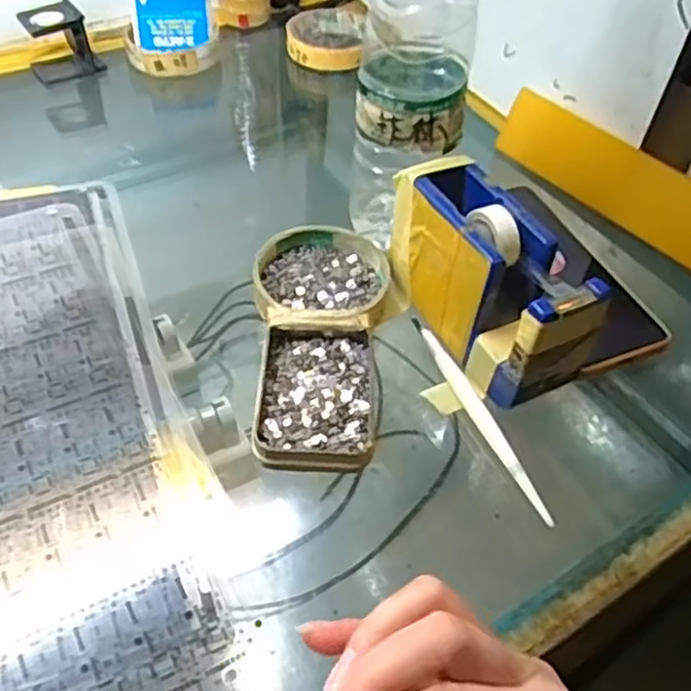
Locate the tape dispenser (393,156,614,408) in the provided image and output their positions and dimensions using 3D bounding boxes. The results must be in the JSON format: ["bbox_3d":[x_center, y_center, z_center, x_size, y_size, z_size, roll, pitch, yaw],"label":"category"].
[{"bbox_3d":[0.079,-0.037,0.393,0.046,0.071,0.130,-21,54,-20],"label":"tape dispenser"}]

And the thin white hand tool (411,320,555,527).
[{"bbox_3d":[0.072,0.035,0.386,0.010,0.007,0.143,-15,52,-15],"label":"thin white hand tool"}]

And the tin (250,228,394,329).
[{"bbox_3d":[-0.013,-0.039,0.432,0.082,0.019,0.087,2,49,-2],"label":"tin"}]

